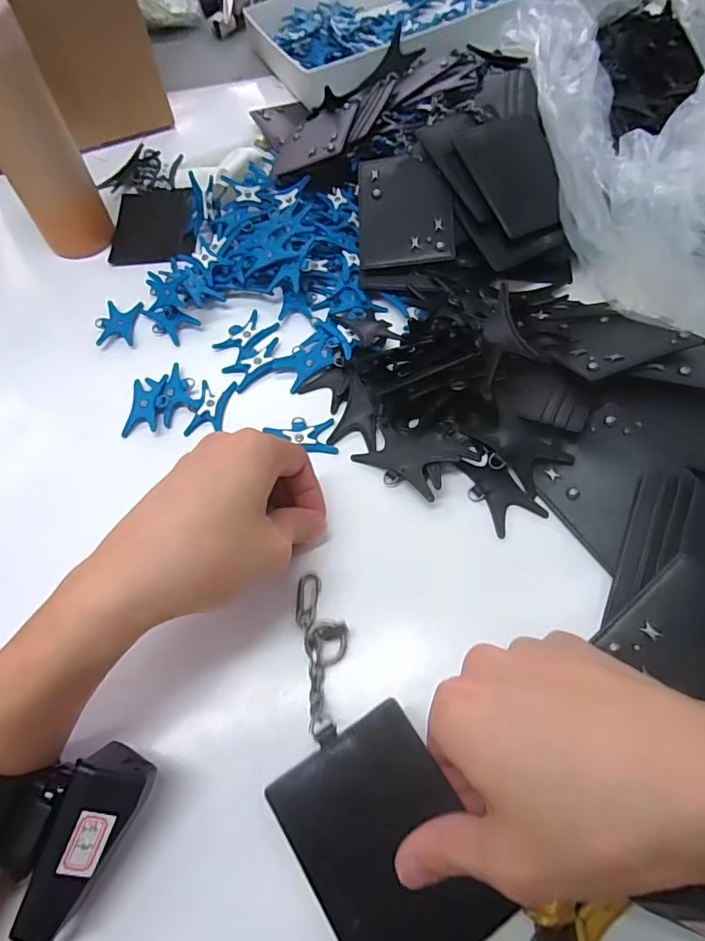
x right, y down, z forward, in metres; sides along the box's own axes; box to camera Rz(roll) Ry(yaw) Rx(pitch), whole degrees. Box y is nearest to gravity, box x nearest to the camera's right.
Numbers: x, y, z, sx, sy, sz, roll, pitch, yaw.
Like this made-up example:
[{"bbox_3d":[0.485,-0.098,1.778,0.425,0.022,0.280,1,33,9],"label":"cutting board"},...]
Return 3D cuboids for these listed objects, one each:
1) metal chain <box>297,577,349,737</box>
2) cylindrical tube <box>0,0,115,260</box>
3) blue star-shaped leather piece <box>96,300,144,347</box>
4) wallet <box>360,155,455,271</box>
[{"bbox_3d":[-0.015,0.097,0.283,0.027,0.025,0.083,-11,61,-4],"label":"metal chain"},{"bbox_3d":[-0.254,-0.257,0.398,0.052,0.168,0.047,-3,61,0],"label":"cylindrical tube"},{"bbox_3d":[-0.191,-0.122,0.415,0.027,0.005,0.047,-2,61,1],"label":"blue star-shaped leather piece"},{"bbox_3d":[0.043,-0.213,0.411,0.076,0.008,0.096,-2,81,14],"label":"wallet"}]

